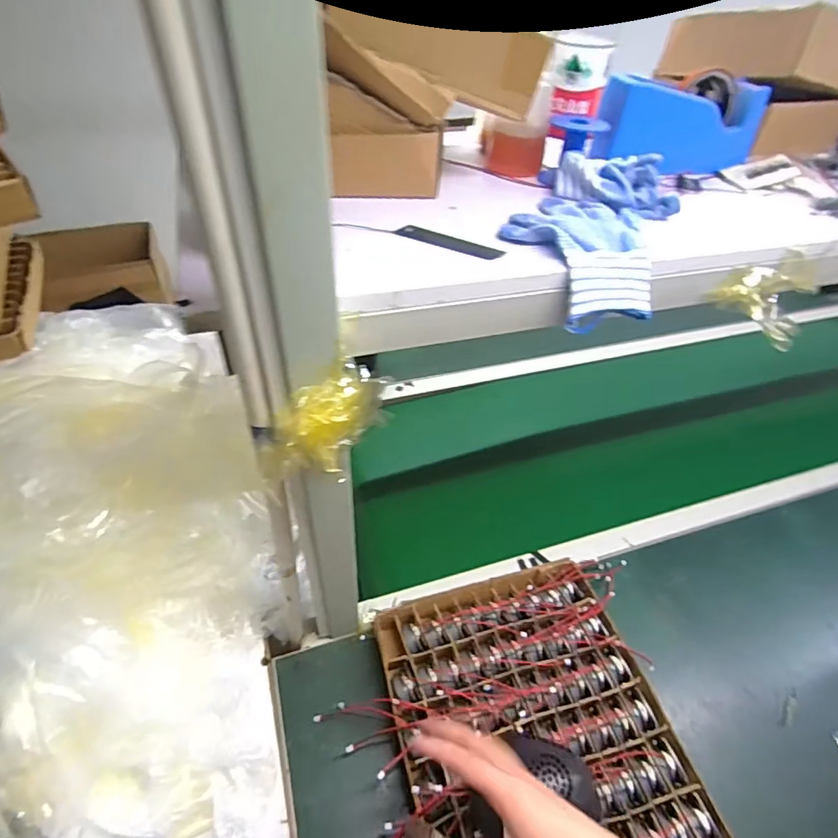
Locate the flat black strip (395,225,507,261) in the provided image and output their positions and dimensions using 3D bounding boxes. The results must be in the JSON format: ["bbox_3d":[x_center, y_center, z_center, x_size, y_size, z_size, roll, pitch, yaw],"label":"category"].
[{"bbox_3d":[0.028,-0.158,0.449,0.097,0.005,0.022,24,48,18],"label":"flat black strip"}]

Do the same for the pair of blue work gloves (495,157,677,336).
[{"bbox_3d":[0.165,-0.182,0.487,0.144,0.072,0.221,19,47,13],"label":"pair of blue work gloves"}]

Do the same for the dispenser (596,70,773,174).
[{"bbox_3d":[0.309,-0.361,0.613,0.211,0.082,0.094,-13,48,-17],"label":"dispenser"}]

